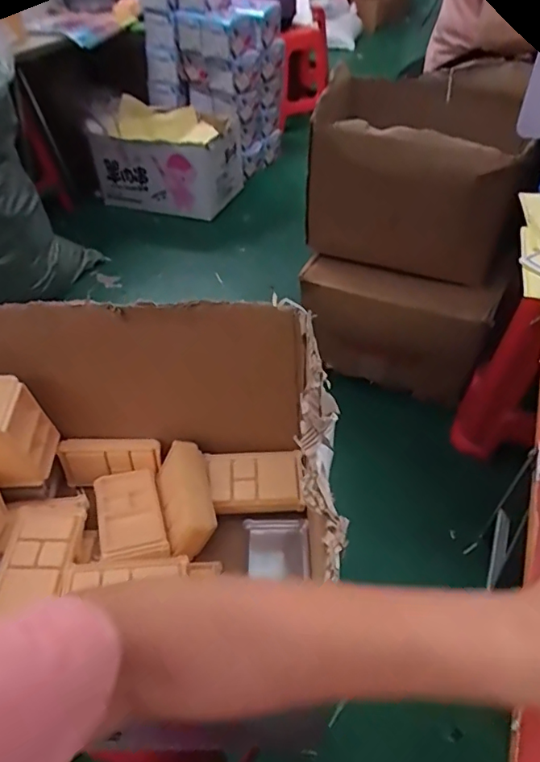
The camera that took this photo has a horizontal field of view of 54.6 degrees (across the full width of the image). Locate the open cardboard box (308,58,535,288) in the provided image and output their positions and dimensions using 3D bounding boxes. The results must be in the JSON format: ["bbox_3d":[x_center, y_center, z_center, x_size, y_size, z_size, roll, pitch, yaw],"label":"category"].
[{"bbox_3d":[0.355,-0.522,1.319,0.453,0.371,0.374,10,45,11],"label":"open cardboard box"}]

